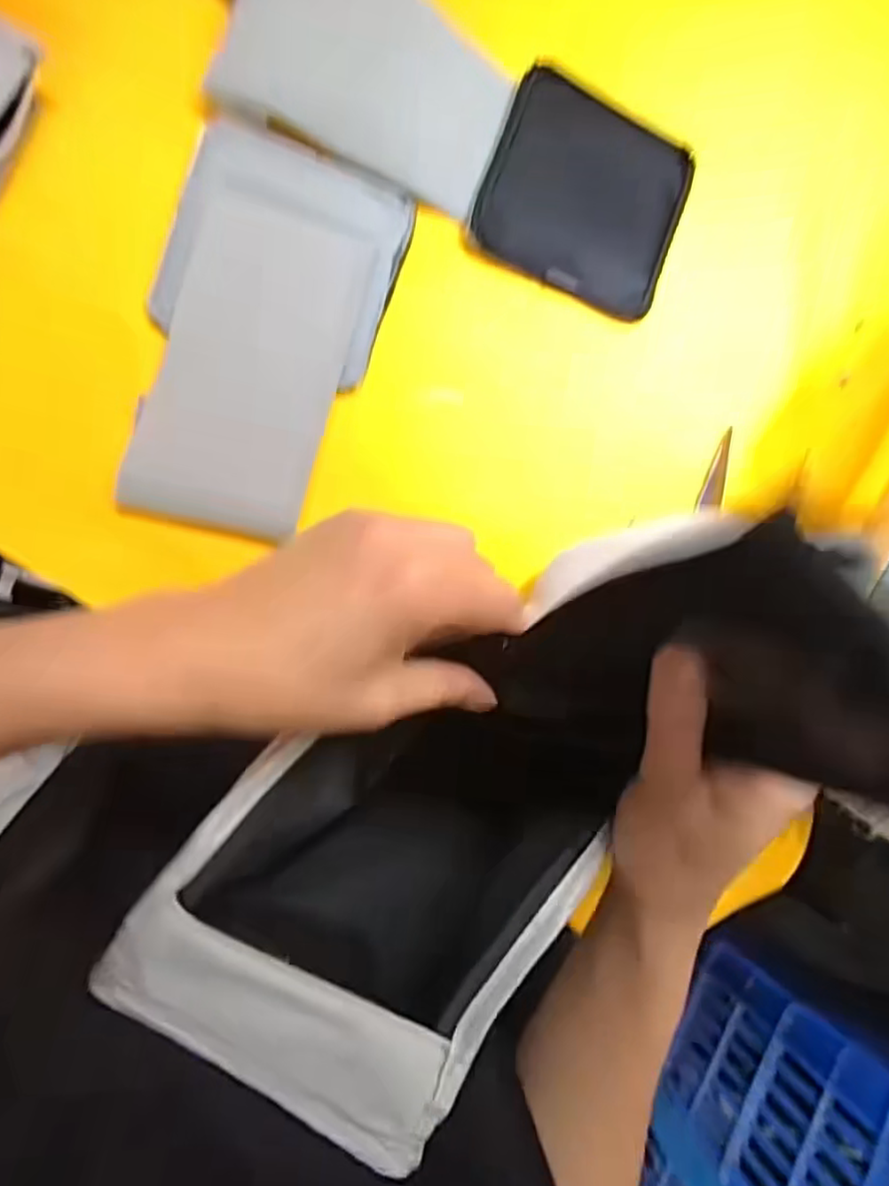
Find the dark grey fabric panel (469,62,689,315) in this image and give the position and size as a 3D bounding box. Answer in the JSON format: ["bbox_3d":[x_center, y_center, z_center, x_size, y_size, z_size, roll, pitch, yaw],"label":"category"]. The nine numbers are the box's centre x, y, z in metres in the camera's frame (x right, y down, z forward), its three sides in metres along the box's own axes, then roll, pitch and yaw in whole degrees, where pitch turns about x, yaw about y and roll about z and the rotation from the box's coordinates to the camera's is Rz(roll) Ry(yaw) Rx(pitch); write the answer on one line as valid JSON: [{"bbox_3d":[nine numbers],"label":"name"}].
[{"bbox_3d":[0.090,-0.250,0.405,0.124,0.007,0.121,19,89,-12],"label":"dark grey fabric panel"}]

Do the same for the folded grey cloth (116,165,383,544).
[{"bbox_3d":[-0.109,-0.132,0.368,0.096,0.019,0.195,15,84,-5],"label":"folded grey cloth"}]

